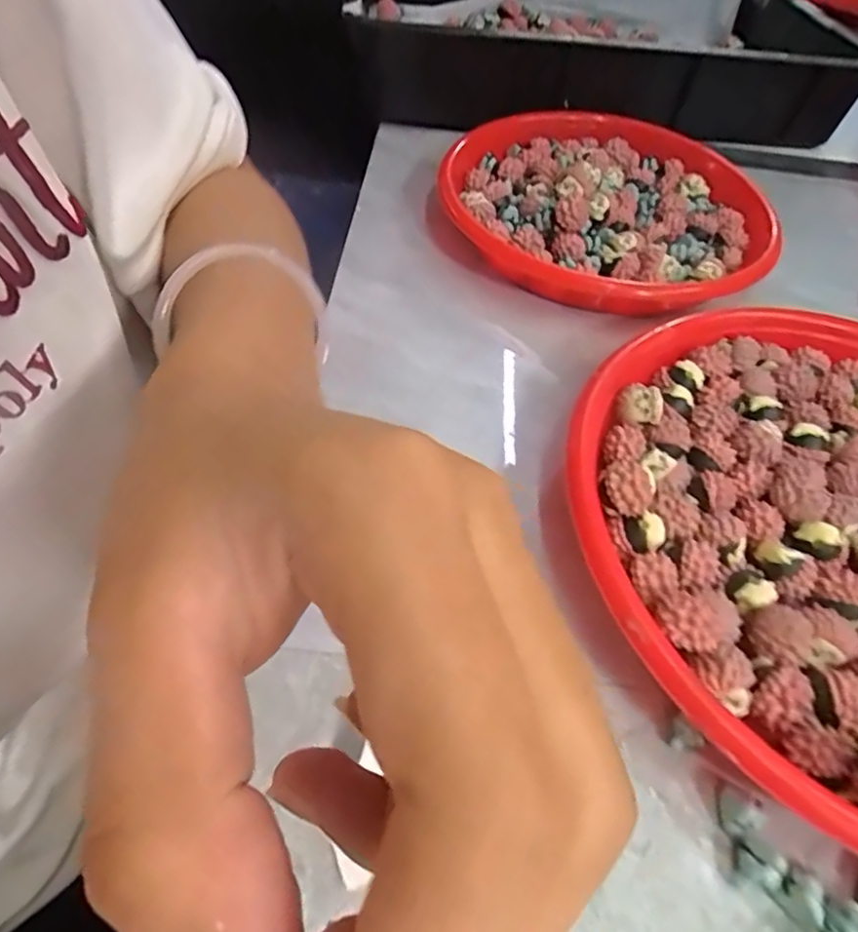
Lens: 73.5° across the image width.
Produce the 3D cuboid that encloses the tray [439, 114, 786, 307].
[{"bbox_3d":[0.107,-0.160,0.347,0.191,0.027,0.191,22,54,10],"label":"tray"}]

